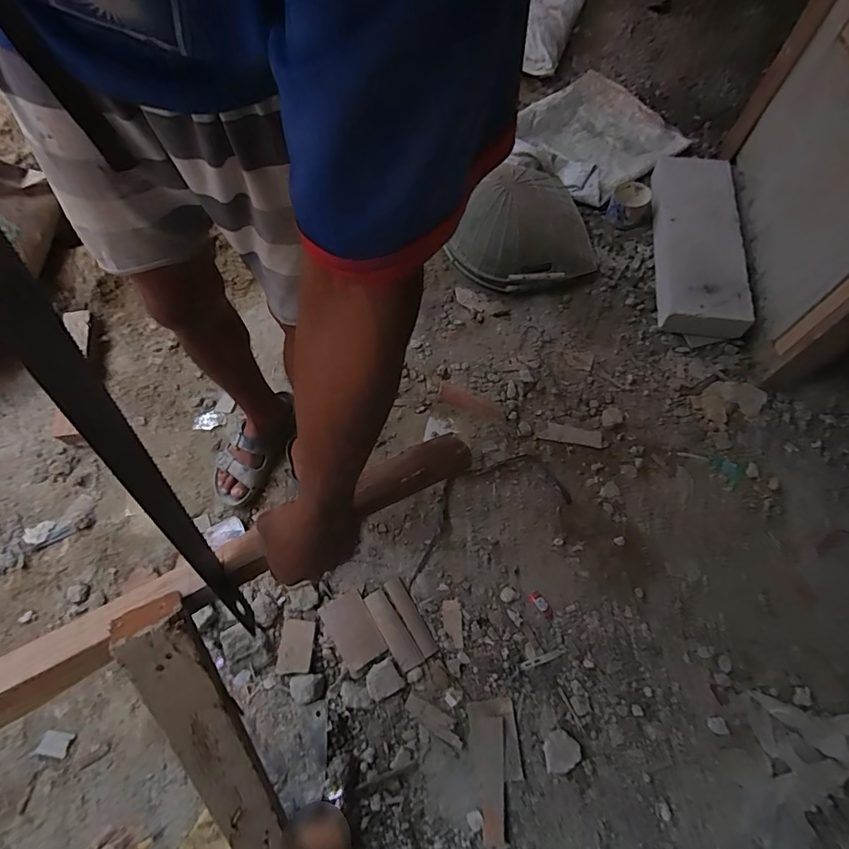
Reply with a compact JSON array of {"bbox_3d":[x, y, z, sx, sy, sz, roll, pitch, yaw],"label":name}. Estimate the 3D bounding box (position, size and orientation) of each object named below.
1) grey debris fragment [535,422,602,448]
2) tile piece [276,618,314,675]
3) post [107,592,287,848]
[{"bbox_3d":[0.335,0.020,1.101,0.153,0.008,0.045,8,64,1],"label":"grey debris fragment"},{"bbox_3d":[-0.230,0.399,0.860,0.056,0.009,0.089,-1,49,2],"label":"tile piece"},{"bbox_3d":[-0.204,0.414,0.532,0.061,0.544,0.035,-13,25,-9],"label":"post"}]

